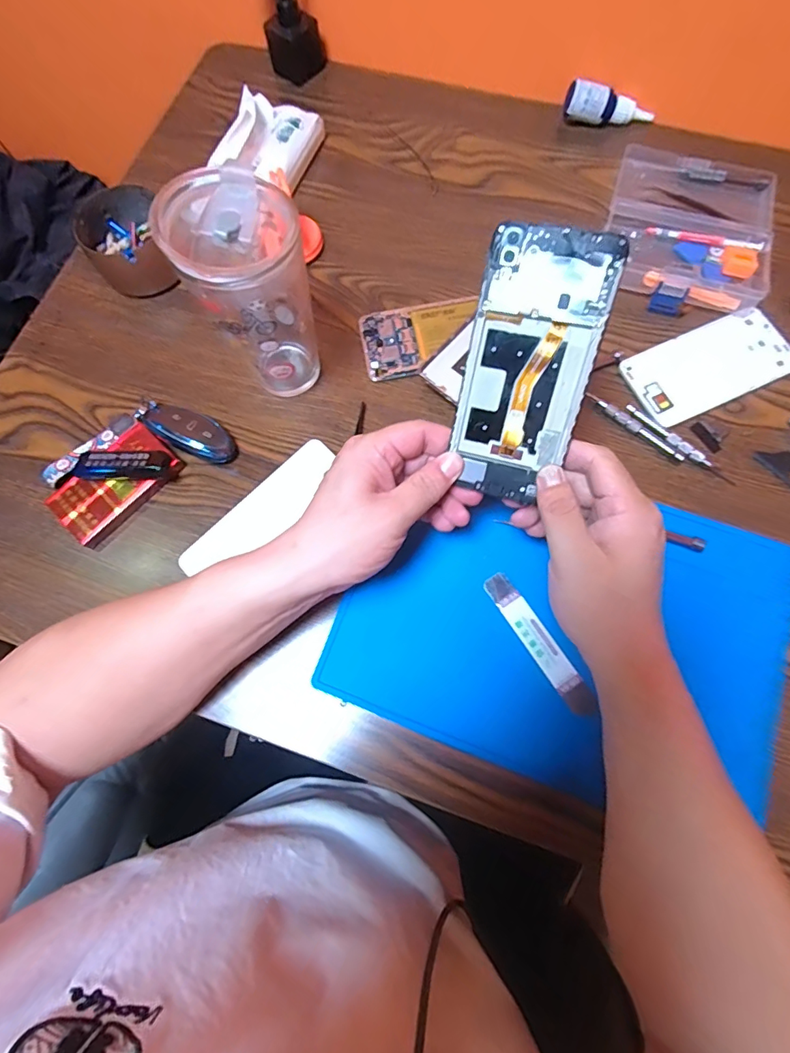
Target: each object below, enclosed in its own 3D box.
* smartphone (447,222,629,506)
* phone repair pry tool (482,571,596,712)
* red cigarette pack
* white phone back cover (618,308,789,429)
[{"bbox_3d":[0.077,-0.089,0.277,0.068,0.012,0.146,13,114,6],"label":"smartphone"},{"bbox_3d":[0.108,0.085,0.350,0.021,0.005,0.114,-32,75,-7],"label":"phone repair pry tool"},{"bbox_3d":[-0.235,-0.036,0.396,0.059,0.017,0.101,42,79,13],"label":"red cigarette pack"},{"bbox_3d":[0.278,-0.141,0.412,0.146,0.004,0.071,-24,74,-5],"label":"white phone back cover"}]

